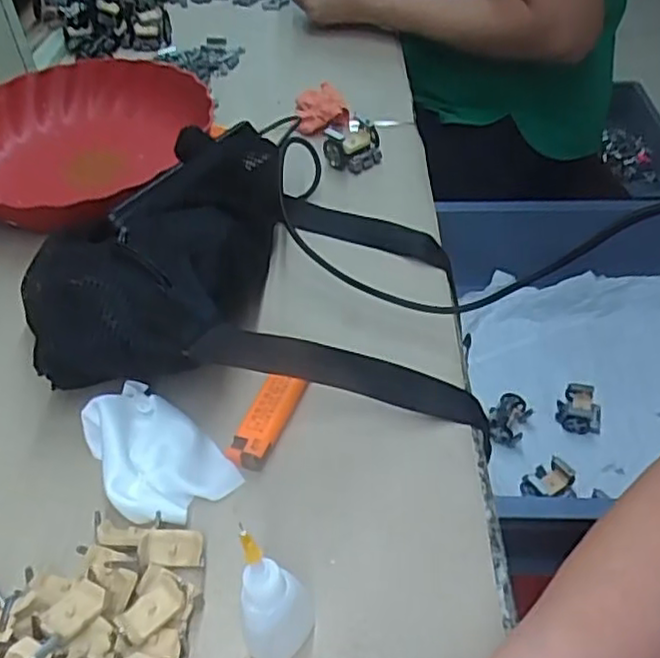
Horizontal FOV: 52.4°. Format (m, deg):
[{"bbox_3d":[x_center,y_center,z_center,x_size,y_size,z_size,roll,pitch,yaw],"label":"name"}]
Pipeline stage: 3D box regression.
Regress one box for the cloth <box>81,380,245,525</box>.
[{"bbox_3d":[-0.102,0.069,0.385,0.064,0.027,0.089,-33,52,-26],"label":"cloth"}]

